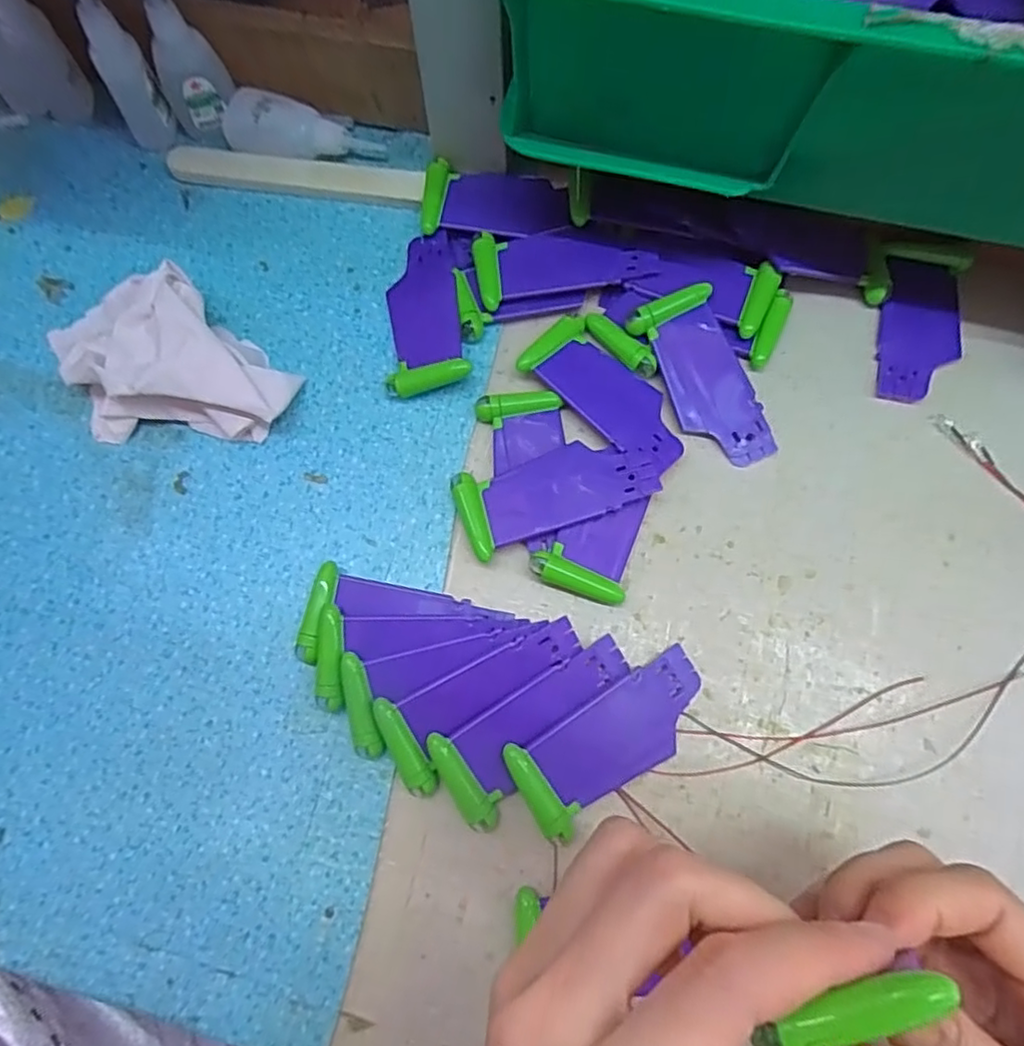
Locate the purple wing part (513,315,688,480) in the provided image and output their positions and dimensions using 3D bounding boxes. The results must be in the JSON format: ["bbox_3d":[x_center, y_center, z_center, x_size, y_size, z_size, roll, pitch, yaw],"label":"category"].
[{"bbox_3d":[0.048,-0.064,0.308,0.091,0.006,0.039,42,80,12],"label":"purple wing part"}]

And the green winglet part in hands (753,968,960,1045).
[{"bbox_3d":[0.074,0.108,0.139,0.040,0.004,0.011,-25,75,7],"label":"green winglet part in hands"}]

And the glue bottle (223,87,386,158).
[{"bbox_3d":[-0.116,-0.221,0.355,0.084,0.023,0.034,9,76,4],"label":"glue bottle"}]

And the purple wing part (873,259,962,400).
[{"bbox_3d":[0.205,-0.096,0.318,0.037,0.006,0.076,10,76,4],"label":"purple wing part"}]

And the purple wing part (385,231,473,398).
[{"bbox_3d":[-0.046,-0.107,0.323,0.040,0.013,0.085,-10,75,-1],"label":"purple wing part"}]

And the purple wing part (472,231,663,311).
[{"bbox_3d":[0.026,-0.134,0.324,0.088,0.008,0.040,-12,75,-1],"label":"purple wing part"}]

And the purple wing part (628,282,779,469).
[{"bbox_3d":[0.092,-0.069,0.306,0.041,0.007,0.089,-22,88,5],"label":"purple wing part"}]

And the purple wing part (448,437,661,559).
[{"bbox_3d":[0.021,-0.016,0.297,0.090,0.012,0.040,-22,75,-4],"label":"purple wing part"}]

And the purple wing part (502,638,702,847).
[{"bbox_3d":[0.044,0.092,0.266,0.089,0.016,0.039,-29,76,-6],"label":"purple wing part"}]

